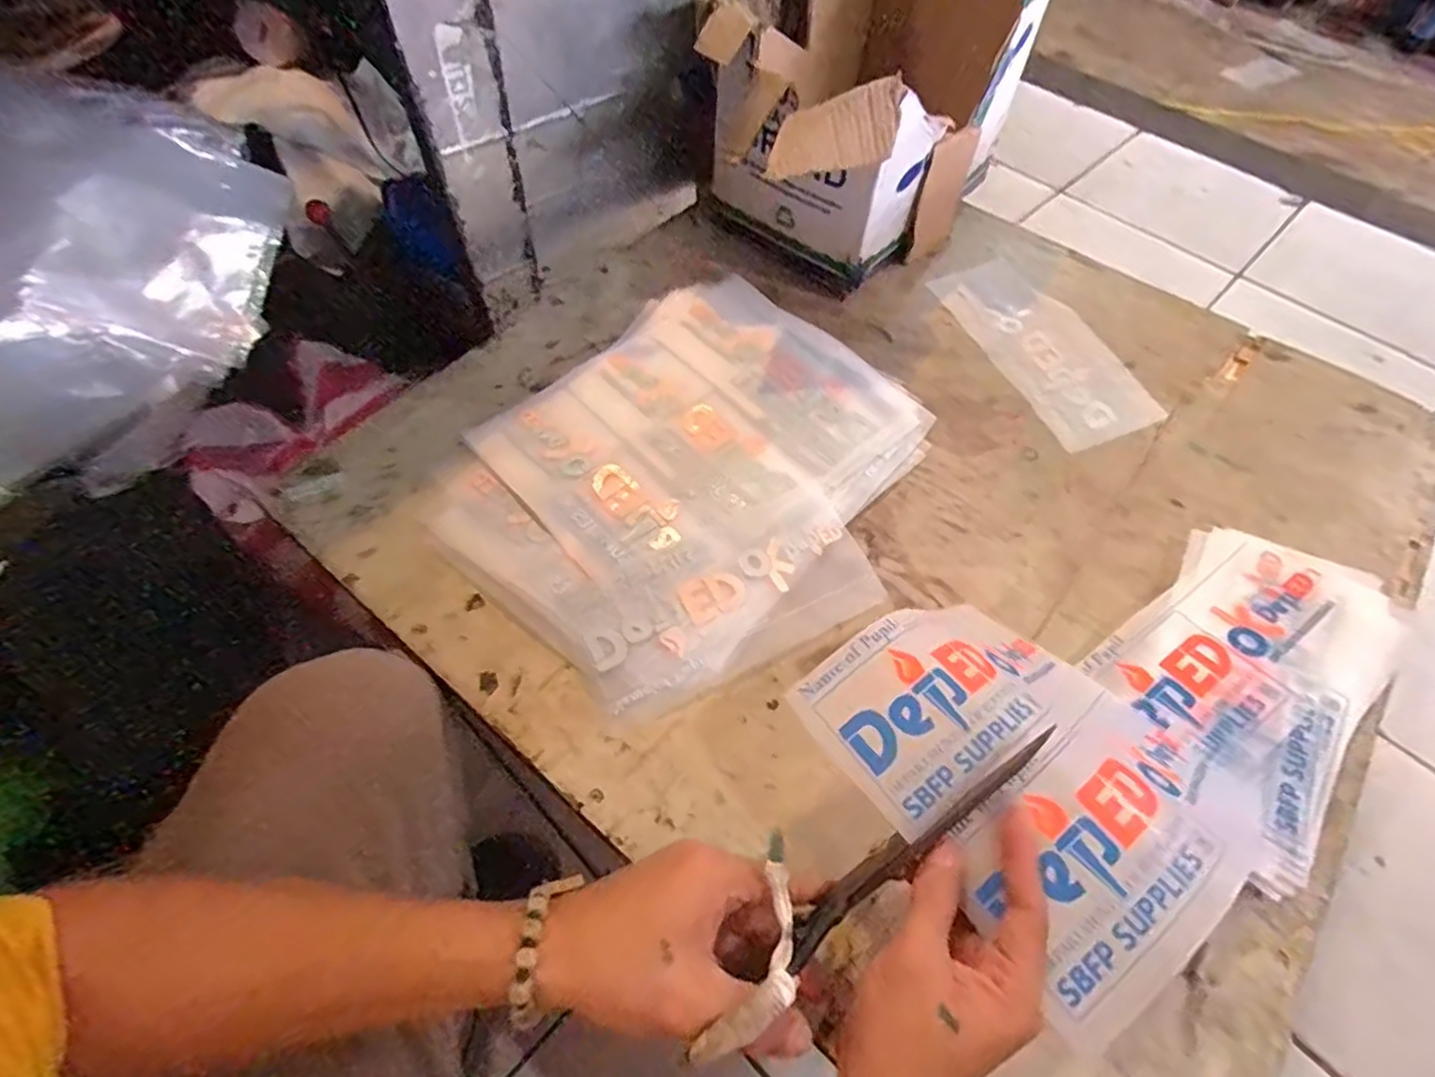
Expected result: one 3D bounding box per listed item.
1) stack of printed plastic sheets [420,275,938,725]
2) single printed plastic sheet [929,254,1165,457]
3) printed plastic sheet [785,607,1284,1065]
[{"bbox_3d":[-0.012,-0.060,0.570,0.321,0.026,0.383,36,63,19],"label":"stack of printed plastic sheets"},{"bbox_3d":[0.318,-0.191,0.672,0.115,0.010,0.240,-22,61,-13],"label":"single printed plastic sheet"},{"bbox_3d":[0.185,0.129,0.406,0.200,0.090,0.212,-31,64,-20],"label":"printed plastic sheet"}]

